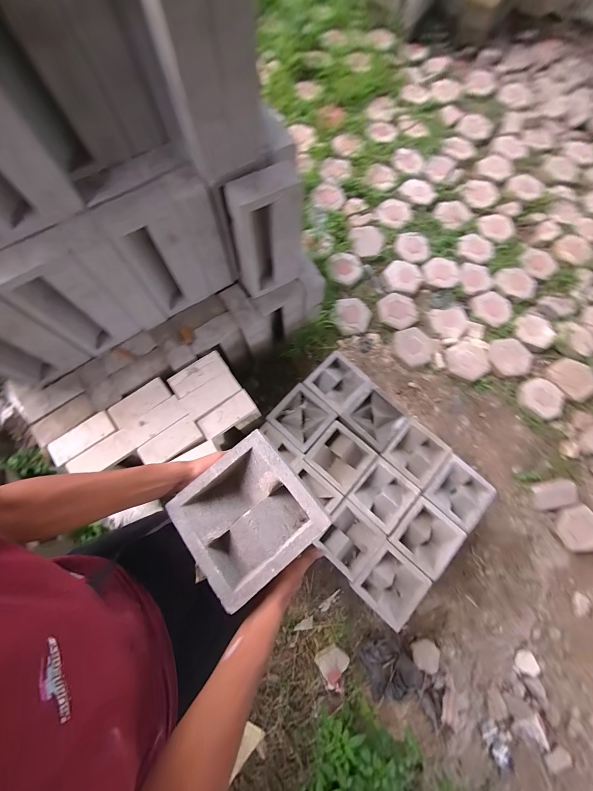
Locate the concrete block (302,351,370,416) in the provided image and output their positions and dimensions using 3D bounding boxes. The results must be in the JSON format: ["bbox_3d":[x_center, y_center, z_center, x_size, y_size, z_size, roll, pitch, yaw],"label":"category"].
[{"bbox_3d":[0.172,-0.056,1.195,0.202,0.075,0.216,43,80,8],"label":"concrete block"}]

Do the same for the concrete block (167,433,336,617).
[{"bbox_3d":[-0.083,0.198,0.493,0.197,0.080,0.192,-38,79,-10],"label":"concrete block"}]

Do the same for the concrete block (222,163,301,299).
[{"bbox_3d":[-0.093,-0.523,0.969,0.221,0.400,0.114,-21,78,-6],"label":"concrete block"}]

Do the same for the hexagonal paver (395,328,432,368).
[{"bbox_3d":[0.606,-0.250,1.523,0.182,0.037,0.211,-27,77,-8],"label":"hexagonal paver"}]

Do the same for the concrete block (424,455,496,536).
[{"bbox_3d":[0.608,0.361,1.097,0.204,0.068,0.212,44,79,10],"label":"concrete block"}]

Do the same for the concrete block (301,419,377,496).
[{"bbox_3d":[0.167,0.238,1.133,0.205,0.072,0.199,41,79,8],"label":"concrete block"}]

